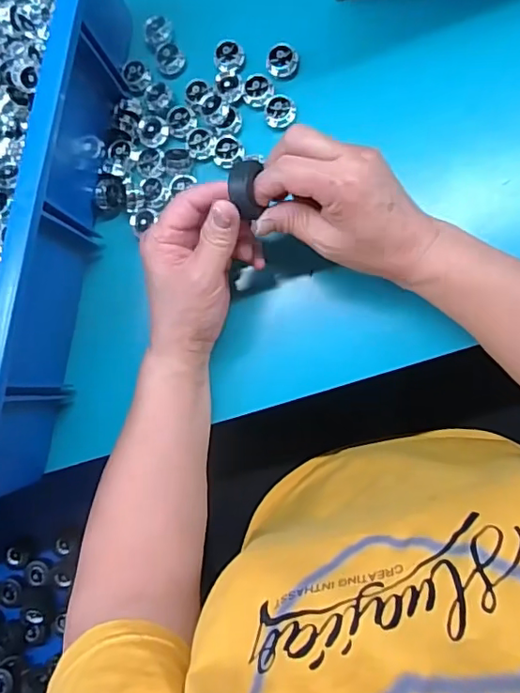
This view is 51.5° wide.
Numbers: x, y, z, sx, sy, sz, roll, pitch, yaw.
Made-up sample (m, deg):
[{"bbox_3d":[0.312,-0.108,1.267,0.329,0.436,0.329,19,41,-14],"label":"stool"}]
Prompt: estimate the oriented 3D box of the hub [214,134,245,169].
[{"bbox_3d":[-0.026,-0.154,0.424,0.024,0.007,0.025,0,88,9],"label":"hub"}]

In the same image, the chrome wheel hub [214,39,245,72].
[{"bbox_3d":[-0.025,-0.233,0.431,0.024,0.011,0.019,-13,86,9],"label":"chrome wheel hub"}]

